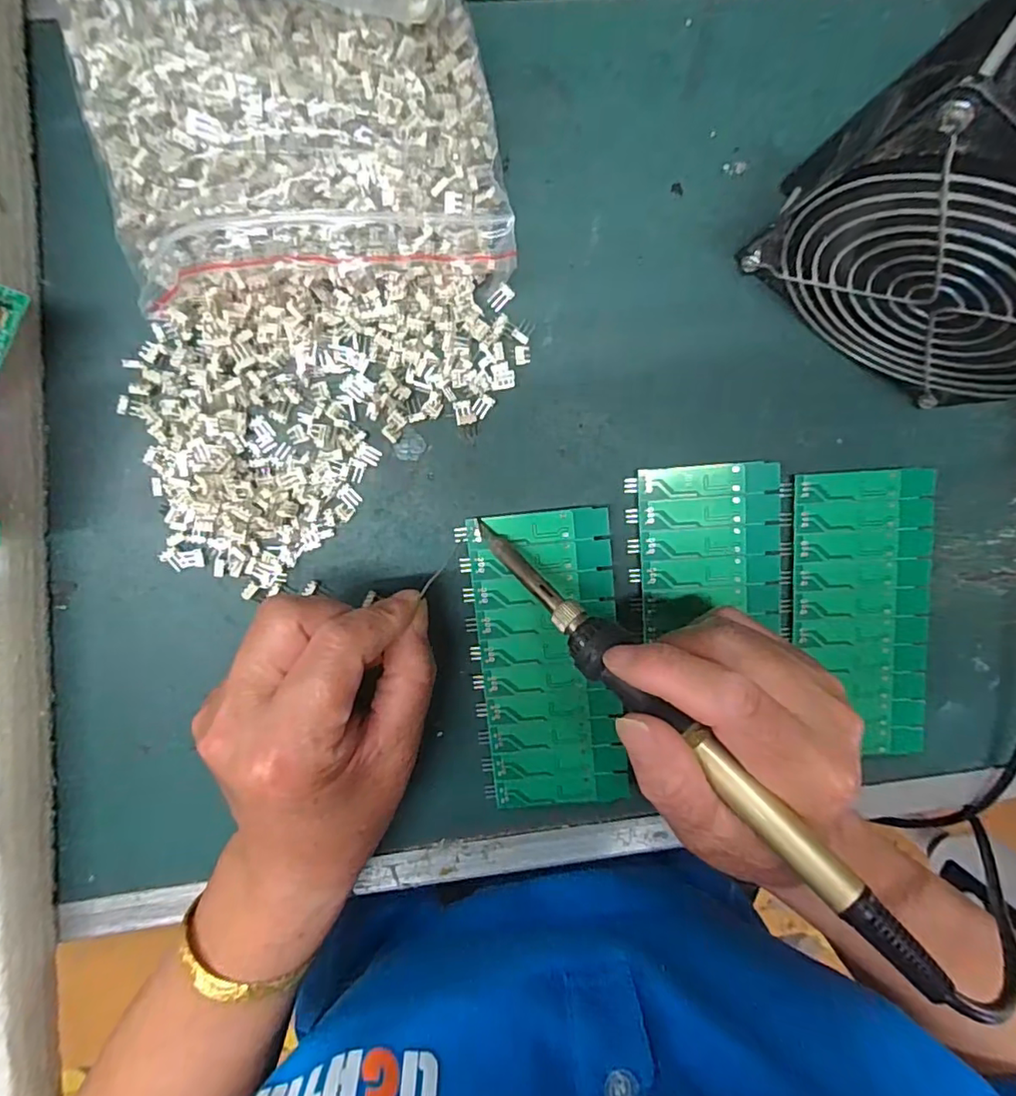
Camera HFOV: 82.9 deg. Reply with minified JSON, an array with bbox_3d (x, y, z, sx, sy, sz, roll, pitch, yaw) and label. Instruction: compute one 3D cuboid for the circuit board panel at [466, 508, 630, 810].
[{"bbox_3d":[0.019,0.053,0.264,0.063,0.004,0.137,-5,98,3],"label":"circuit board panel"}]

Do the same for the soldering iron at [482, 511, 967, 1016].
[{"bbox_3d":[0.054,0.056,0.204,0.019,0.013,0.203,-47,64,2],"label":"soldering iron"}]

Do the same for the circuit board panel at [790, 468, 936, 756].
[{"bbox_3d":[0.168,0.032,0.274,0.062,0.012,0.135,-4,97,-4],"label":"circuit board panel"}]

